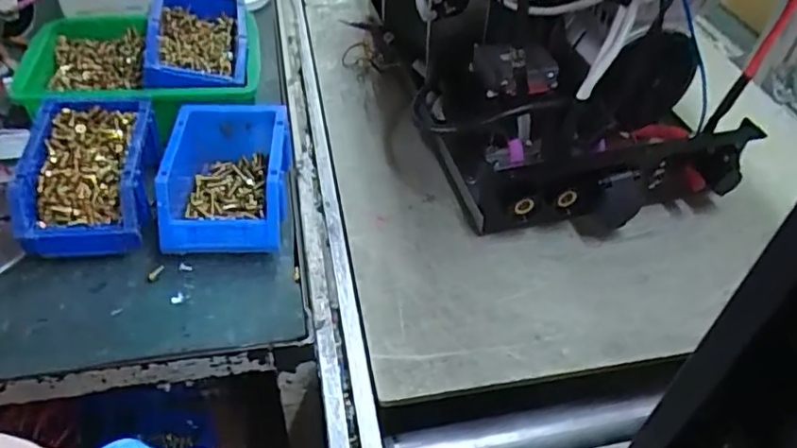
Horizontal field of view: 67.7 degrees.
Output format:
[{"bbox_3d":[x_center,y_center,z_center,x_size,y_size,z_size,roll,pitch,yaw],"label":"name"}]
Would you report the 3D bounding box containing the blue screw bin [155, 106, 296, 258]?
[{"bbox_3d":[-0.165,-0.048,0.582,0.112,0.063,0.161,1,46,-2],"label":"blue screw bin"}]

